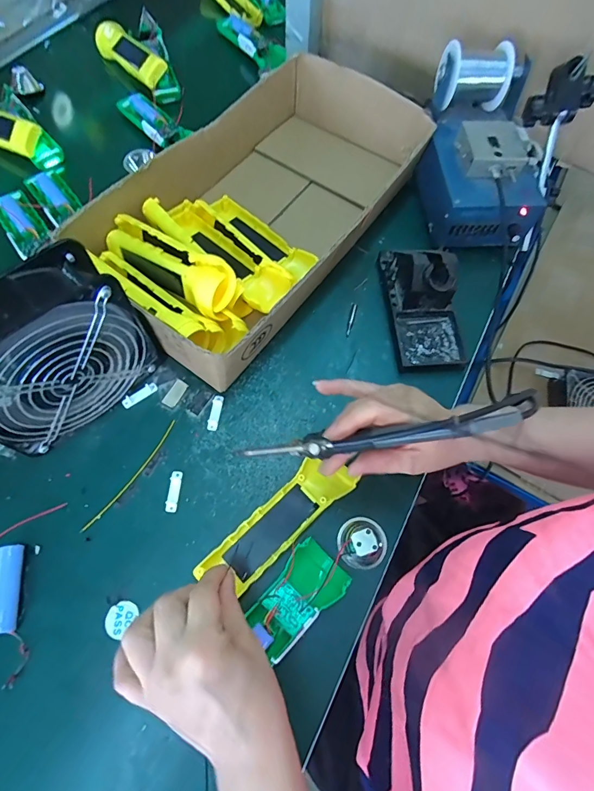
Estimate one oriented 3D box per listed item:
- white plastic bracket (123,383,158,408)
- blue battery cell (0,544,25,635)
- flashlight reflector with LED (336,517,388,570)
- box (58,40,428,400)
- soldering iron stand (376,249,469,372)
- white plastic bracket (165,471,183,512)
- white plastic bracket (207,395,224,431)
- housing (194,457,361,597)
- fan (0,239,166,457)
[{"bbox_3d":[-0.162,-0.001,0.412,0.037,0.006,0.012,-33,73,-16],"label":"white plastic bracket"},{"bbox_3d":[-0.238,0.159,0.332,0.016,0.018,0.066,-7,68,-6],"label":"blue battery cell"},{"bbox_3d":[0.060,0.130,0.357,0.045,0.021,0.044,1,67,-3],"label":"flashlight reflector with LED"},{"bbox_3d":[-0.033,-0.226,0.473,0.226,0.087,0.421,35,70,11],"label":"box"},{"bbox_3d":[0.144,-0.113,0.441,0.077,0.070,0.158,-4,67,-5],"label":"soldering iron stand"},{"bbox_3d":[-0.115,0.090,0.376,0.011,0.004,0.038,5,67,-1],"label":"white plastic bracket"},{"bbox_3d":[-0.083,0.017,0.409,0.011,0.006,0.038,9,67,1],"label":"white plastic bracket"},{"bbox_3d":[-0.017,0.115,0.363,0.150,0.020,0.047,-38,74,-14],"label":"housing"},{"bbox_3d":[-0.207,-0.032,0.344,0.063,0.147,0.150,42,71,14],"label":"fan"}]

